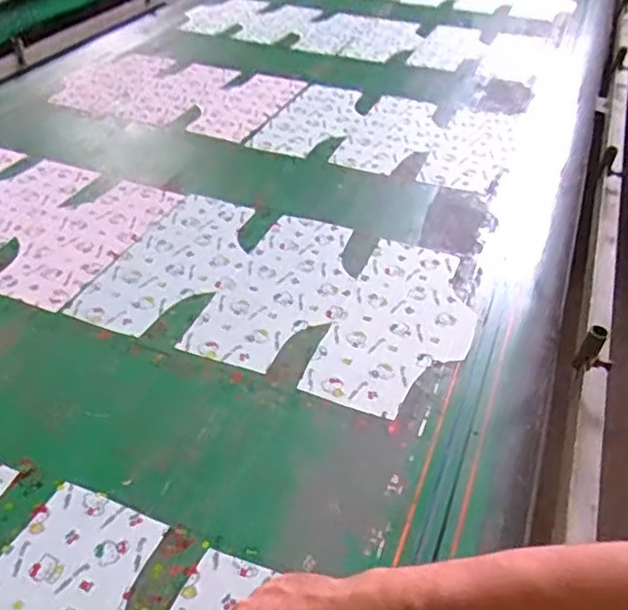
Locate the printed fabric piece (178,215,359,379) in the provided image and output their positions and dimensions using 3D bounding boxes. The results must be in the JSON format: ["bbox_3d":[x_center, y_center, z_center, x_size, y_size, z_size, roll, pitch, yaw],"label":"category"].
[{"bbox_3d":[-0.036,-0.029,0.902,0.160,0.007,0.322,11,39,17],"label":"printed fabric piece"}]

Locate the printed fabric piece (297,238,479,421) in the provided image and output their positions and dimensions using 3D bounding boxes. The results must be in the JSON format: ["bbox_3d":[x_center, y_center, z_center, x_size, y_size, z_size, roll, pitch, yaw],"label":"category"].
[{"bbox_3d":[0.117,0.016,0.850,0.165,0.007,0.324,12,40,17],"label":"printed fabric piece"}]

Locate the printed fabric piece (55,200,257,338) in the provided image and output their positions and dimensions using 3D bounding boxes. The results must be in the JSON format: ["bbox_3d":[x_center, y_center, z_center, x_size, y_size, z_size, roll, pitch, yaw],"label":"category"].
[{"bbox_3d":[-0.193,-0.065,0.945,0.167,0.007,0.319,12,40,17],"label":"printed fabric piece"}]

